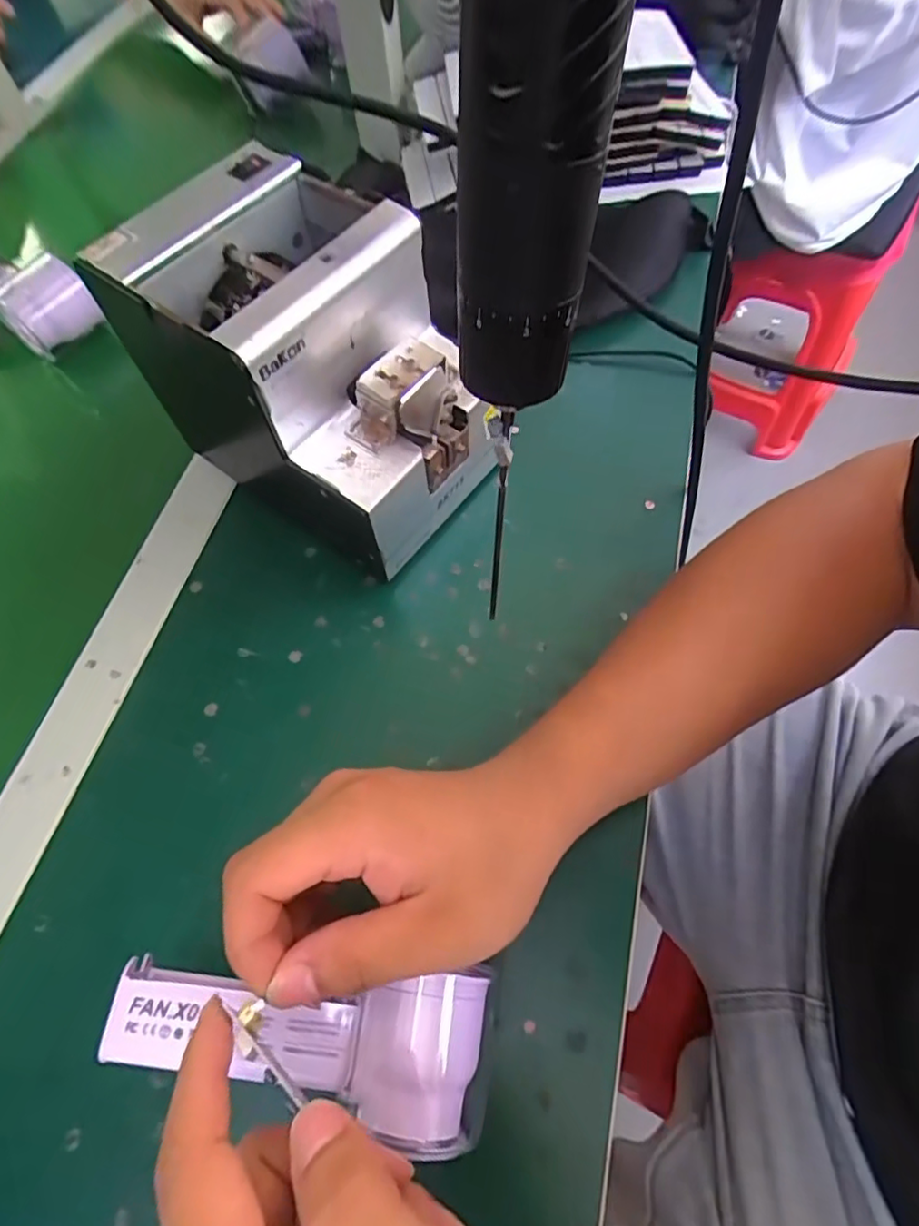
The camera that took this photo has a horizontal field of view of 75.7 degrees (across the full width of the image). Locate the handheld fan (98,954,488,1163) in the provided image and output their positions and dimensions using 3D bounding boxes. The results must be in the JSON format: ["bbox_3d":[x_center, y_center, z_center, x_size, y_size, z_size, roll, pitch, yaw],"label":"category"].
[{"bbox_3d":[-0.063,0.166,0.241,0.147,0.062,0.056,7,65,3],"label":"handheld fan"}]

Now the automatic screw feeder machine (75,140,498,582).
[{"bbox_3d":[-0.078,-0.132,0.342,0.174,0.150,0.124,35,70,17],"label":"automatic screw feeder machine"}]

